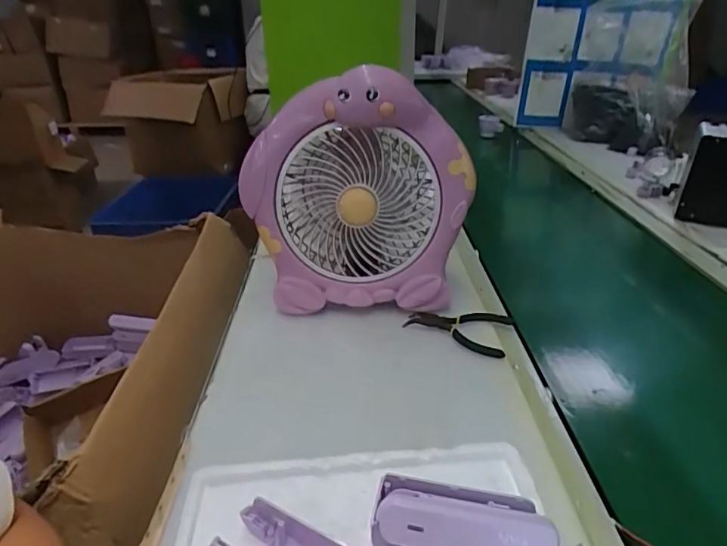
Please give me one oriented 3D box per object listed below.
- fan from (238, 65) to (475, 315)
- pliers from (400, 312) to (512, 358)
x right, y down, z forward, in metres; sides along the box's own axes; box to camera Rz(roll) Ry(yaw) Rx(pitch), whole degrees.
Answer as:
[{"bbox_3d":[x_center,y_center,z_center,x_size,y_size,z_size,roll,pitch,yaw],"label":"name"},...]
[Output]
[{"bbox_3d":[-0.008,-0.095,0.621,0.253,0.248,0.131,0,28,2],"label":"fan"},{"bbox_3d":[0.105,0.059,0.589,0.115,0.013,0.068,10,30,20],"label":"pliers"}]

